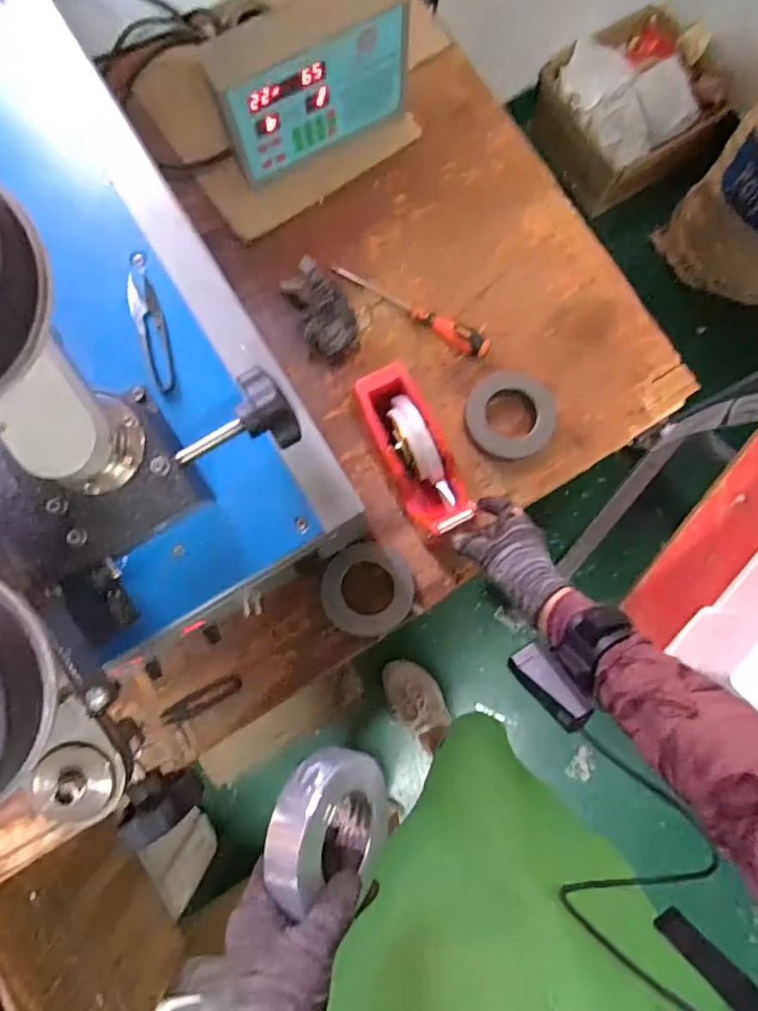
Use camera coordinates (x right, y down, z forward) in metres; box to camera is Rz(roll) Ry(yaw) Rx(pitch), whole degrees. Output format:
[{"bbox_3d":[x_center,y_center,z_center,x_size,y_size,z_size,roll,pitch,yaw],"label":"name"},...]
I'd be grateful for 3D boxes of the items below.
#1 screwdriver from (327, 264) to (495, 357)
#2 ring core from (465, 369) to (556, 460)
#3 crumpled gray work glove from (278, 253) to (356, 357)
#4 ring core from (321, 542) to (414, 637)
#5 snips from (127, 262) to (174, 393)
[{"bbox_3d":[0.040,-0.243,0.685,0.213,0.031,0.032,32,84,3],"label":"screwdriver"},{"bbox_3d":[0.156,-0.108,0.671,0.104,0.040,0.107,0,84,-1],"label":"ring core"},{"bbox_3d":[-0.071,-0.241,0.665,0.071,0.060,0.116,-28,85,-3],"label":"crumpled gray work glove"},{"bbox_3d":[-0.014,0.097,0.642,0.102,0.021,0.105,-4,84,-1],"label":"ring core"},{"bbox_3d":[-0.191,-0.148,0.467,0.024,0.013,0.105,-17,84,-2],"label":"snips"}]

